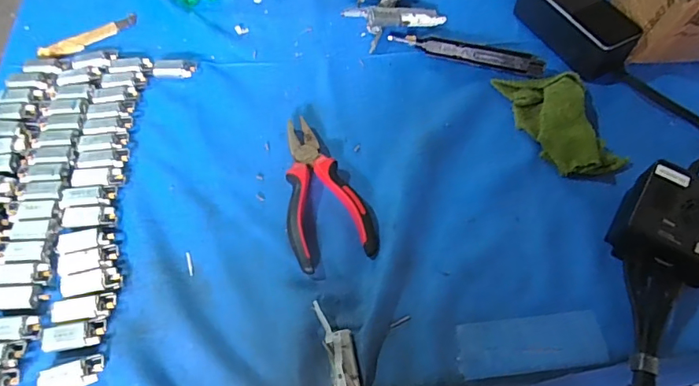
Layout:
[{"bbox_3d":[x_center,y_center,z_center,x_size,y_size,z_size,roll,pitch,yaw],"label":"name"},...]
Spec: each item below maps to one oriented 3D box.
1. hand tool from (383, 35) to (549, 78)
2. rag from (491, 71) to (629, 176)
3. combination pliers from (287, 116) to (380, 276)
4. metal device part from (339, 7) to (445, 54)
[{"bbox_3d":[0.127,-0.154,0.511,0.165,0.016,0.015,16,62,12],"label":"hand tool"},{"bbox_3d":[0.209,-0.076,0.459,0.073,0.026,0.129,-14,60,-5],"label":"rag"},{"bbox_3d":[-0.025,-0.005,0.433,0.075,0.019,0.153,-14,60,-5],"label":"combination pliers"},{"bbox_3d":[0.053,-0.200,0.533,0.113,0.034,0.045,-25,62,-11],"label":"metal device part"}]

